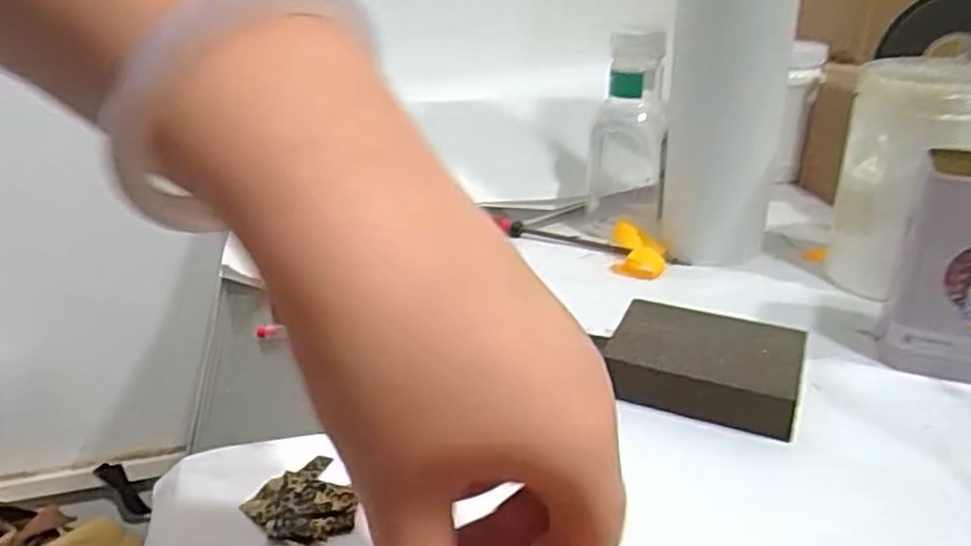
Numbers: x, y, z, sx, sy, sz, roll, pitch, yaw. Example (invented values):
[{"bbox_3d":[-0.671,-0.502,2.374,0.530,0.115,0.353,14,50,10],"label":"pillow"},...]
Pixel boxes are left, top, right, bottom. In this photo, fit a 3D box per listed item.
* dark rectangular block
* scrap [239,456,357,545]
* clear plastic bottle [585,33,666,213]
[{"bbox_3d":[0.118,0.049,0.398,0.096,0.028,0.069,10,27,23],"label":"dark rectangular block"},{"bbox_3d":[-0.079,0.100,0.320,0.044,0.004,0.047,-22,32,-38],"label":"scrap"},{"bbox_3d":[0.115,-0.117,0.583,0.057,0.155,0.061,-2,54,-1],"label":"clear plastic bottle"}]

